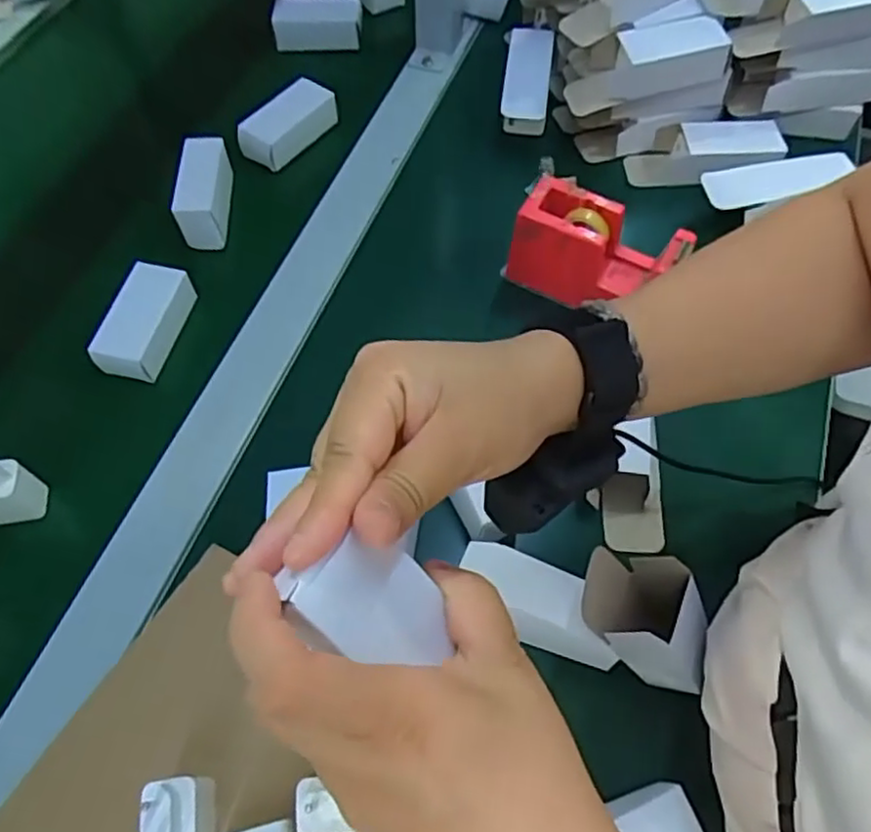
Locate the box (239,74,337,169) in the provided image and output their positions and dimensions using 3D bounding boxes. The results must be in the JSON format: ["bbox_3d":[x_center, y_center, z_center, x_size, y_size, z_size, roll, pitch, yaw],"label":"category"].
[{"bbox_3d":[-0.138,-0.280,0.646,0.039,0.039,0.094,39,67,18],"label":"box"}]

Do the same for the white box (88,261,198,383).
[{"bbox_3d":[-0.228,-0.076,0.539,0.048,0.030,0.091,14,62,6],"label":"white box"}]

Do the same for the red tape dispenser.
[{"bbox_3d":[0.126,-0.125,0.537,0.127,0.076,0.054,26,64,13],"label":"red tape dispenser"}]

